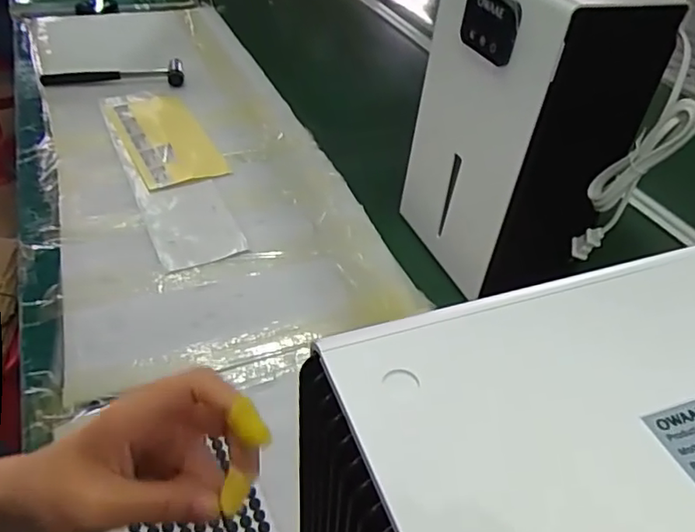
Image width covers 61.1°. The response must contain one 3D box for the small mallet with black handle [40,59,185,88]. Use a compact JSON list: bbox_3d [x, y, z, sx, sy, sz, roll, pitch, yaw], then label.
[{"bbox_3d":[-0.414,-0.343,1.050,0.236,0.033,0.050,-2,42,-11],"label":"small mallet with black handle"}]

